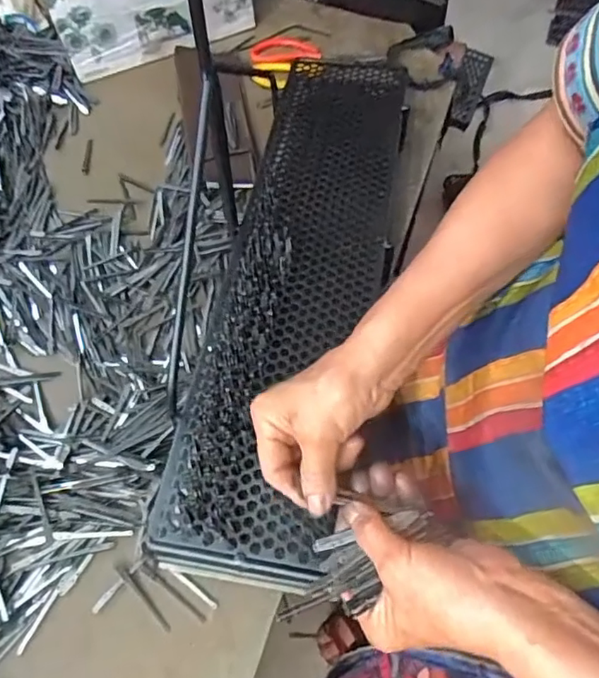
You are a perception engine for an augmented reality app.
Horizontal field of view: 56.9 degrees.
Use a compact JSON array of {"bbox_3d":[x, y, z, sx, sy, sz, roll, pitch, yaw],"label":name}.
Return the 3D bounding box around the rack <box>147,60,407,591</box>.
[{"bbox_3d":[0.009,-0.096,0.546,0.154,0.037,0.601,8,59,5],"label":"rack"}]

